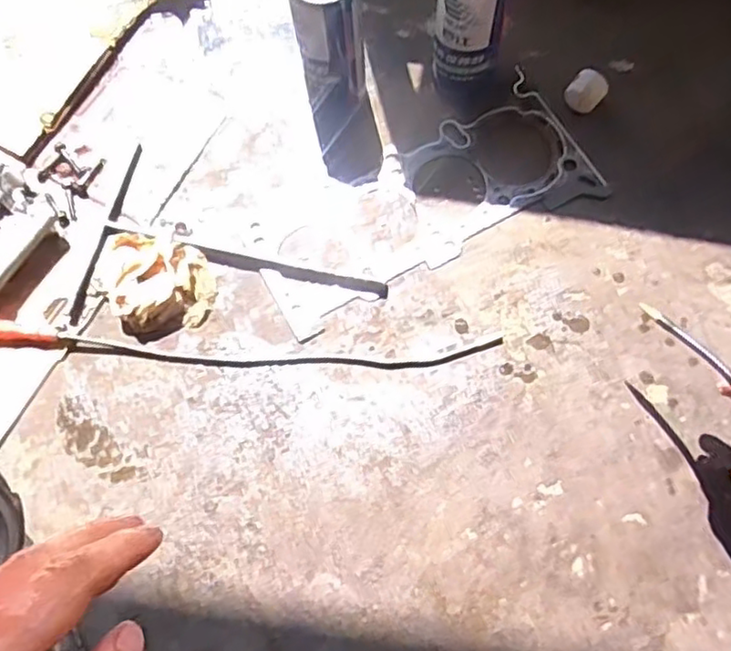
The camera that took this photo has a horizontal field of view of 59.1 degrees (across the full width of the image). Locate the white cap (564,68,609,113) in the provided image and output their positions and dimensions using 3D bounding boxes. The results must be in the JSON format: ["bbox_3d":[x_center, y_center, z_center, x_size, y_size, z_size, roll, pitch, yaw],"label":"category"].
[{"bbox_3d":[0.232,-0.247,0.678,0.037,0.035,0.032,34,76,11],"label":"white cap"}]

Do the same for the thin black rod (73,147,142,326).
[{"bbox_3d":[-0.265,-0.097,0.661,0.013,0.006,0.201,11,73,4],"label":"thin black rod"}]

